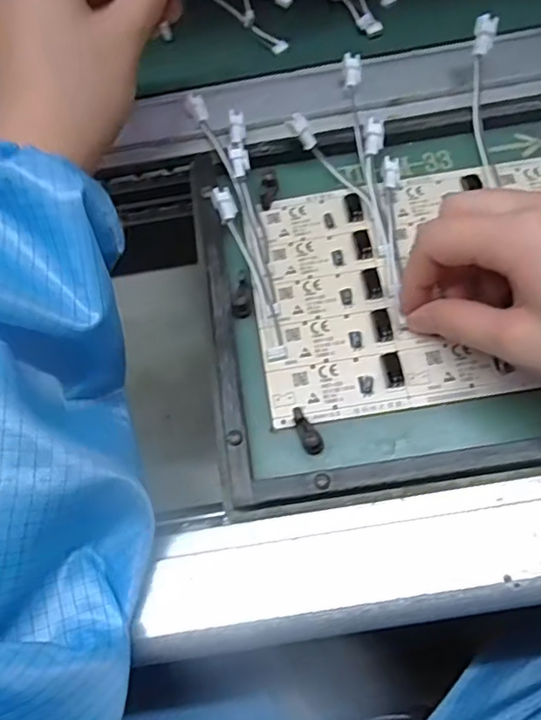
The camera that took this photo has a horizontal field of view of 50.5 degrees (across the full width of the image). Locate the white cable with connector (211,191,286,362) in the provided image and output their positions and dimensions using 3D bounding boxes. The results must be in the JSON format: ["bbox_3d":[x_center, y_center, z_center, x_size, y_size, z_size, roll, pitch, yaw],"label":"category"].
[{"bbox_3d":[-0.011,-0.046,0.296,0.011,0.012,0.098,-18,66,-3],"label":"white cable with connector"}]

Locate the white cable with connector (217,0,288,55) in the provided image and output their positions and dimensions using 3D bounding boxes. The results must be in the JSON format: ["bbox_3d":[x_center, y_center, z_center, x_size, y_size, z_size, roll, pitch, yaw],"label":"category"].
[{"bbox_3d":[-0.025,-0.227,0.376,0.011,0.007,0.095,-42,70,-13],"label":"white cable with connector"}]

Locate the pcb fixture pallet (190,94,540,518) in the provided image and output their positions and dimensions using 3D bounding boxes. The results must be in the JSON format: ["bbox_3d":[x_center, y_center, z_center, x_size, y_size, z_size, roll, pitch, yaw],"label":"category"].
[{"bbox_3d":[0.085,-0.041,0.286,0.234,0.015,0.196,-9,66,1],"label":"pcb fixture pallet"}]

